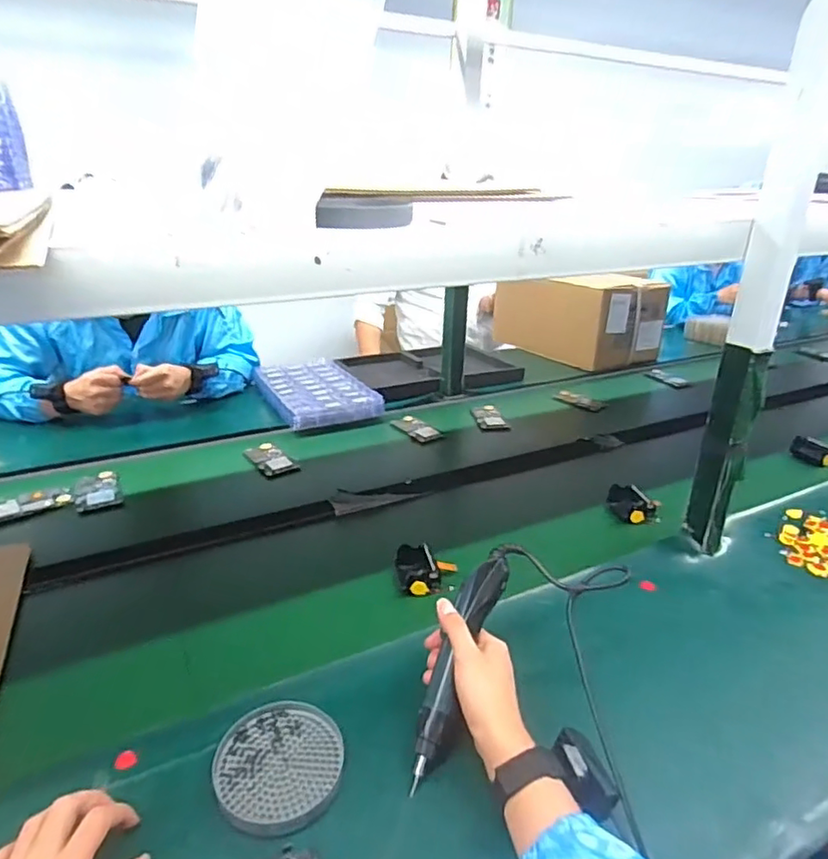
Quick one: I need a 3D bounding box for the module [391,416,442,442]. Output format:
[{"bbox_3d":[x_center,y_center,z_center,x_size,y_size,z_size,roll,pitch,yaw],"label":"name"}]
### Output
[{"bbox_3d":[0.004,-0.003,1.249,0.067,0.018,0.104,-19,32,-37],"label":"module"}]

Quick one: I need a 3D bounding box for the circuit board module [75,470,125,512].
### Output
[{"bbox_3d":[-0.534,0.103,0.992,0.070,0.012,0.117,-14,32,-28],"label":"circuit board module"}]

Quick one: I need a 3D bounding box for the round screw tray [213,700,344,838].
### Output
[{"bbox_3d":[-0.123,0.310,0.541,0.111,0.020,0.122,1,25,-1],"label":"round screw tray"}]

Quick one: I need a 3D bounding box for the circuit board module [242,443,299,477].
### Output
[{"bbox_3d":[-0.271,0.057,1.101,0.059,0.013,0.116,-22,35,-35],"label":"circuit board module"}]

